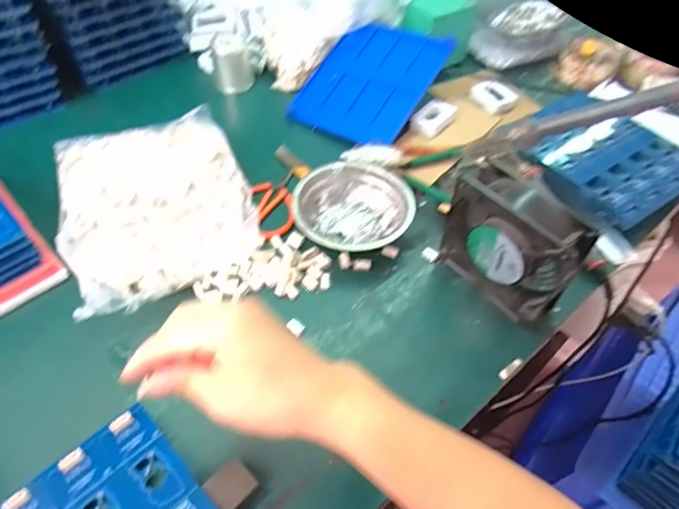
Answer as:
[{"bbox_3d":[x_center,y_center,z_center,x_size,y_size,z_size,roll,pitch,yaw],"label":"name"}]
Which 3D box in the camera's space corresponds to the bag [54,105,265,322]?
[{"bbox_3d":[-0.197,-0.058,0.501,0.188,0.038,0.244,-17,54,-15],"label":"bag"}]

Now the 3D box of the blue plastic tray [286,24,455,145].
[{"bbox_3d":[0.039,-0.242,0.639,0.166,0.012,0.188,27,75,24],"label":"blue plastic tray"}]

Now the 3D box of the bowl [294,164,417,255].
[{"bbox_3d":[0.015,-0.048,0.509,0.129,0.037,0.115,4,51,1],"label":"bowl"}]

